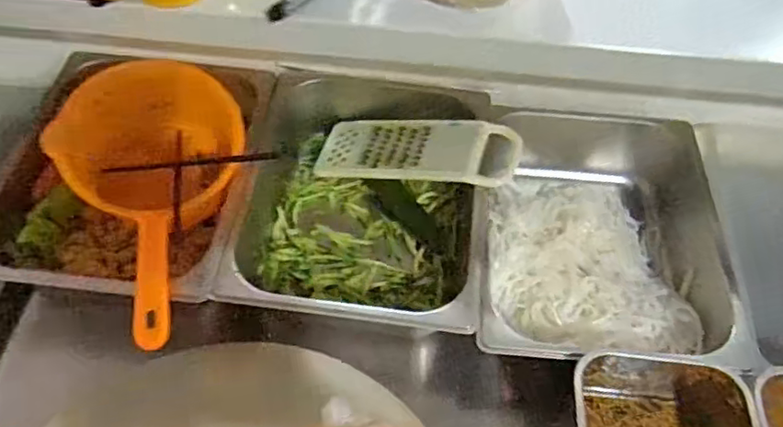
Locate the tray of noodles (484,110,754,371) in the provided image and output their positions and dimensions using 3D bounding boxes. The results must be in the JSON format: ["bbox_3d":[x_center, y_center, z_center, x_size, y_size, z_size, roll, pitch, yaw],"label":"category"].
[{"bbox_3d":[0.224,0.021,0.705,0.262,0.091,0.340,6,54,1],"label":"tray of noodles"}]

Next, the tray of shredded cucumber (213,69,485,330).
[{"bbox_3d":[-0.032,-0.014,0.730,0.264,0.095,0.331,7,54,2],"label":"tray of shredded cucumber"}]

